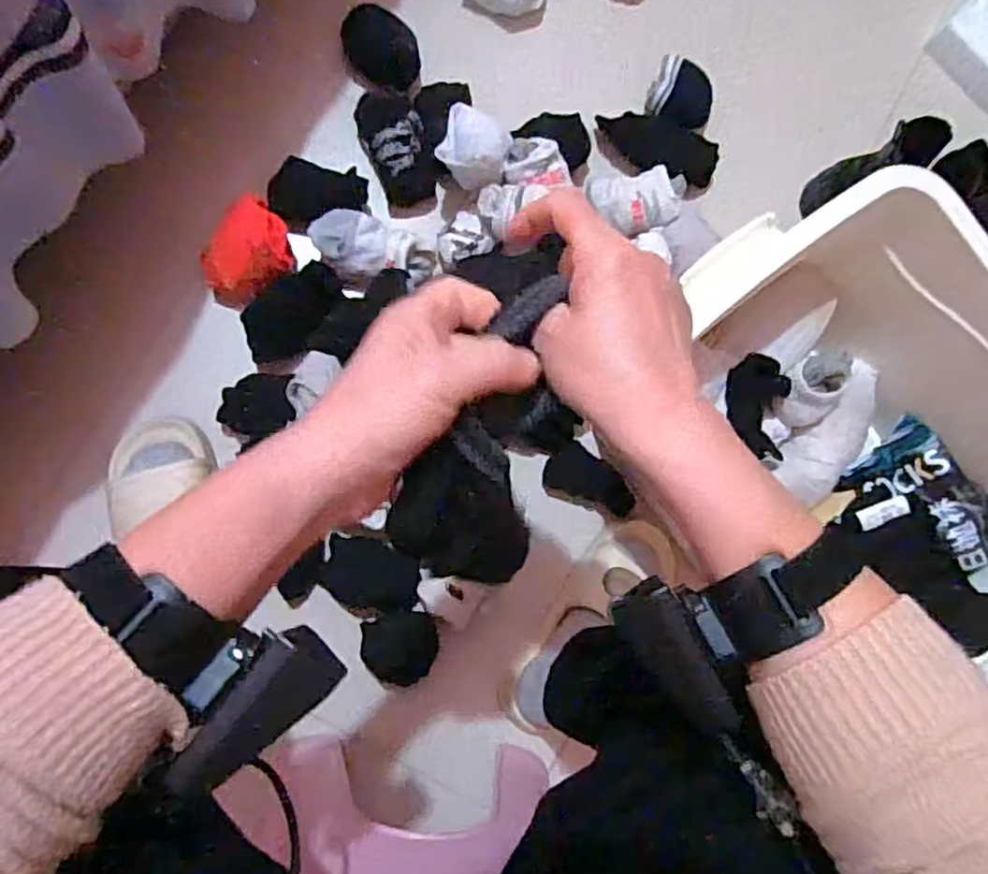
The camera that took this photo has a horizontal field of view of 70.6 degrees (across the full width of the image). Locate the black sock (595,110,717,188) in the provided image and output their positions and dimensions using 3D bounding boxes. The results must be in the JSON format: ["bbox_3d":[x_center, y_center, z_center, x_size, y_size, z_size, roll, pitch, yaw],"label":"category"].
[{"bbox_3d":[0.191,-0.337,0.809,0.144,0.034,0.066,23,83,-6],"label":"black sock"}]

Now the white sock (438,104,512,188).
[{"bbox_3d":[-0.019,-0.299,0.724,0.069,0.047,0.075,1,86,-8],"label":"white sock"}]

